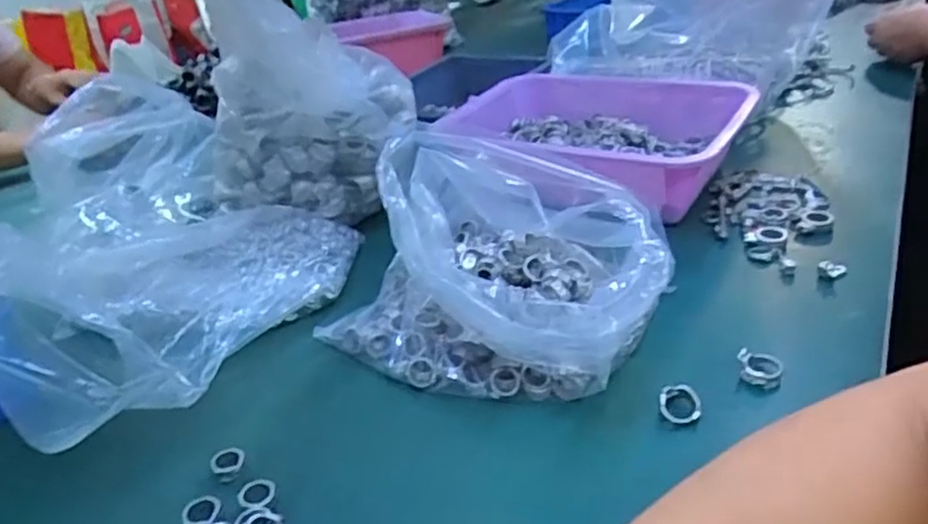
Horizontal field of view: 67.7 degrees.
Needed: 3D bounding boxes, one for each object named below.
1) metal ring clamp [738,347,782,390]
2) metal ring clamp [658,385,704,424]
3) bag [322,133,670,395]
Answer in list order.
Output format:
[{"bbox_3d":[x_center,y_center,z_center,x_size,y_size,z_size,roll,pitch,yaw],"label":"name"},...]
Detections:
[{"bbox_3d":[0.200,0.071,0.469,0.029,0.013,0.028,12,35,28],"label":"metal ring clamp"},{"bbox_3d":[0.140,0.091,0.446,0.025,0.014,0.023,3,32,16],"label":"metal ring clamp"},{"bbox_3d":[0.023,-0.003,0.515,0.247,0.125,0.166,14,36,31],"label":"bag"}]

